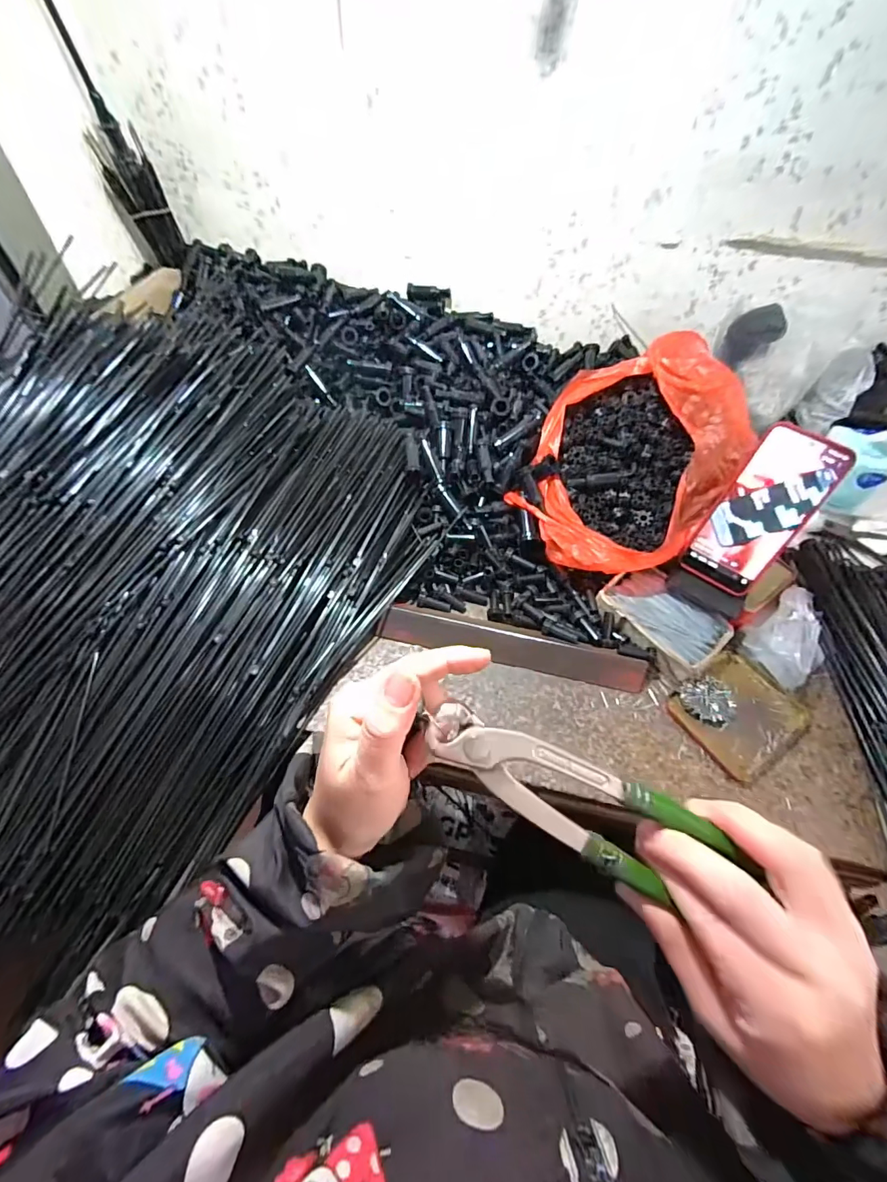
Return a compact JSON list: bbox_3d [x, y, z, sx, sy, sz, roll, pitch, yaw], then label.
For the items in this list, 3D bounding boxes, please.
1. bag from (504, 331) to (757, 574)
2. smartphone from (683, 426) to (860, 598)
[{"bbox_3d":[0.212,-0.154,0.530,0.202,0.145,0.262,34,60,22],"label":"bag"},{"bbox_3d":[0.320,-0.078,0.467,0.079,0.163,0.011,36,33,23],"label":"smartphone"}]

